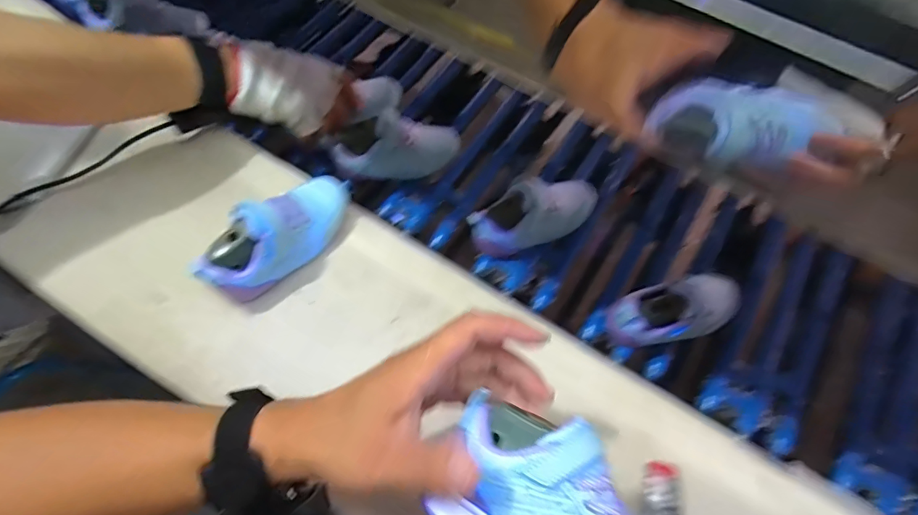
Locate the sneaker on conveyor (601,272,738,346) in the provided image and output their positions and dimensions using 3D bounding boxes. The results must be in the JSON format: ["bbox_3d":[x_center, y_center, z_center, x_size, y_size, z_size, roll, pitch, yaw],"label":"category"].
[{"bbox_3d":[0.237,0.055,0.497,0.154,0.063,0.066,-15,66,-16],"label":"sneaker on conveyor"}]

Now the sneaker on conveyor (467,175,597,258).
[{"bbox_3d":[0.088,-0.052,0.540,0.154,0.074,0.052,-18,66,-17],"label":"sneaker on conveyor"}]

